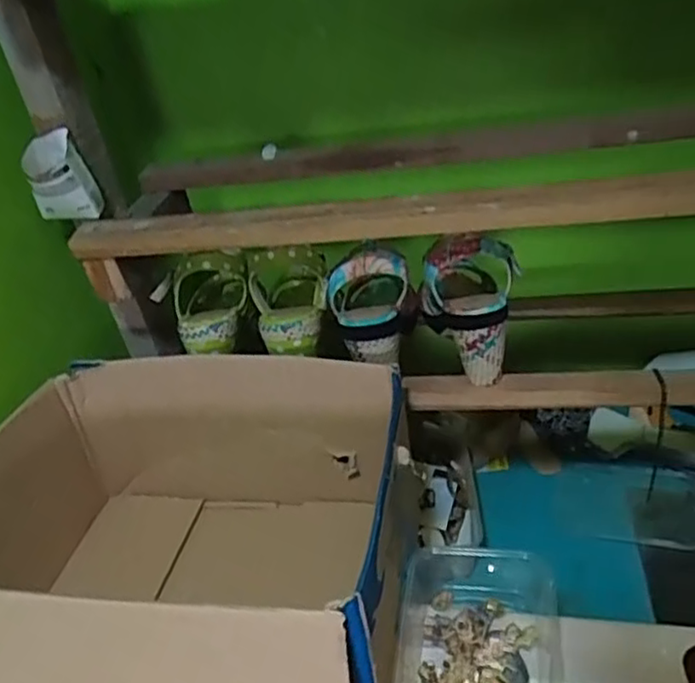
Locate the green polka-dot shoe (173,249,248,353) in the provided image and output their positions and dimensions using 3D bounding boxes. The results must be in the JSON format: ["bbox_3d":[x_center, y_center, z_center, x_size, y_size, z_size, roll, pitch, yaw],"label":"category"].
[{"bbox_3d":[-0.152,-0.059,0.764,0.081,0.100,0.207,-12,16,-7],"label":"green polka-dot shoe"}]

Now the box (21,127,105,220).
[{"bbox_3d":[-0.274,-0.154,0.647,0.057,0.079,0.038,-17,32,-11],"label":"box"}]

